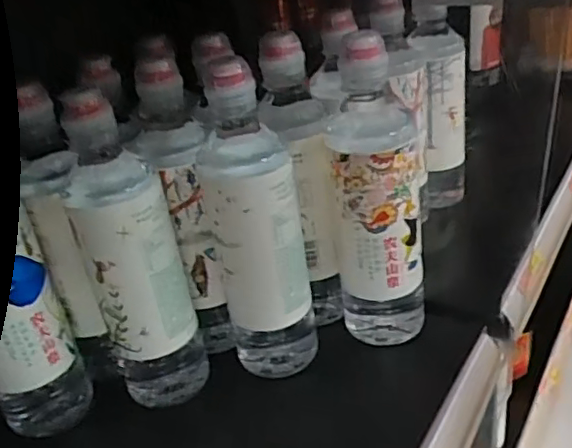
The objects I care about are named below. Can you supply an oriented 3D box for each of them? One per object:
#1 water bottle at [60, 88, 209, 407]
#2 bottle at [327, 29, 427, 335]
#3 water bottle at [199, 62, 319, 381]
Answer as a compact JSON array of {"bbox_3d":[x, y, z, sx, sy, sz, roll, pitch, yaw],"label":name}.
[{"bbox_3d":[-0.101,0.024,0.406,0.064,0.222,0.051,-14,29,-12],"label":"water bottle"},{"bbox_3d":[0.065,-0.017,0.427,0.060,0.222,0.054,-1,29,12],"label":"bottle"},{"bbox_3d":[-0.020,-0.001,0.409,0.061,0.211,0.052,-11,29,-5],"label":"water bottle"}]

